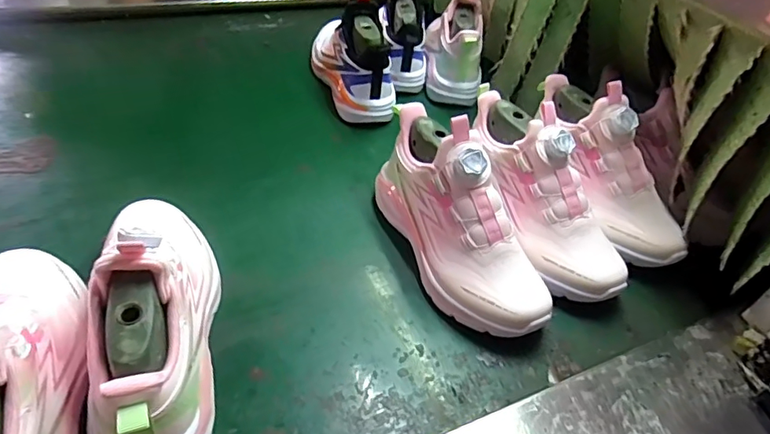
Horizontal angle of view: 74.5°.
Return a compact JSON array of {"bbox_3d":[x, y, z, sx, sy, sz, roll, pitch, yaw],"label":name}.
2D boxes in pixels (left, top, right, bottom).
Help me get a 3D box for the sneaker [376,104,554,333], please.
[{"bbox_3d":[0.074,-0.004,0.505,0.088,0.131,0.246,-13,47,-22],"label":"sneaker"}]

